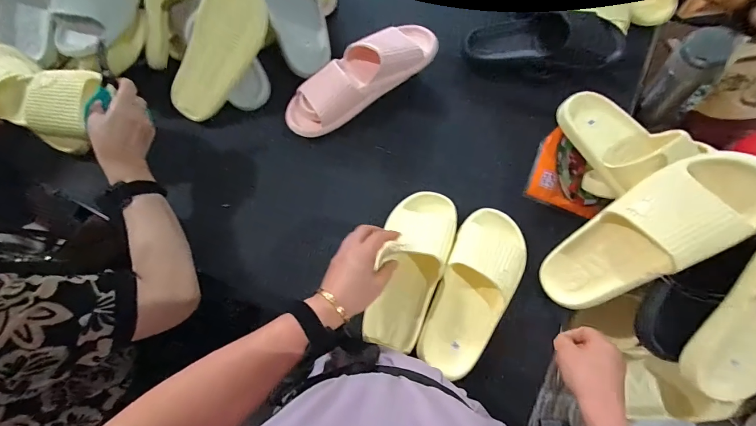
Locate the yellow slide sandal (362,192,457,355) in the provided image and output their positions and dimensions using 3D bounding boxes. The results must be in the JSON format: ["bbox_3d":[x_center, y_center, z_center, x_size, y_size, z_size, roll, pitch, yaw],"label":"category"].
[{"bbox_3d":[0.047,0.075,0.524,0.096,0.057,0.239,17,77,8],"label":"yellow slide sandal"}]

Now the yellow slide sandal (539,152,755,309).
[{"bbox_3d":[0.321,0.032,0.437,0.066,0.262,0.101,-11,61,-49],"label":"yellow slide sandal"}]

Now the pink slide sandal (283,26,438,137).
[{"bbox_3d":[-0.031,-0.242,0.625,0.295,0.086,0.109,-33,72,-10],"label":"pink slide sandal"}]

